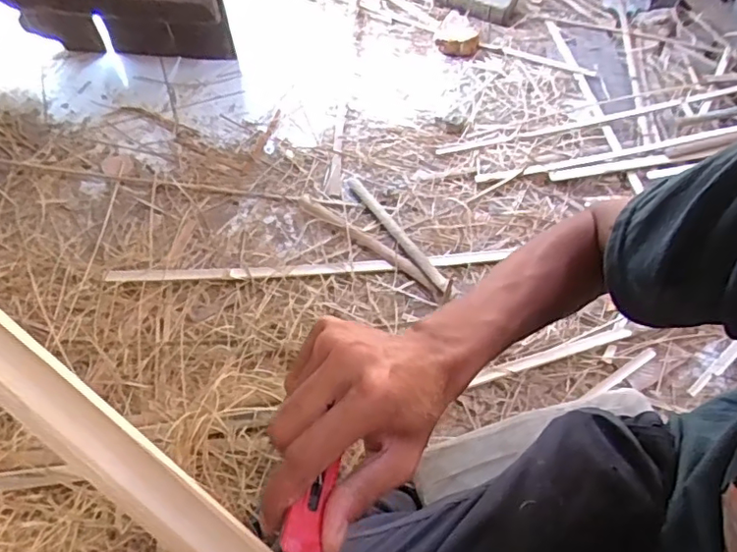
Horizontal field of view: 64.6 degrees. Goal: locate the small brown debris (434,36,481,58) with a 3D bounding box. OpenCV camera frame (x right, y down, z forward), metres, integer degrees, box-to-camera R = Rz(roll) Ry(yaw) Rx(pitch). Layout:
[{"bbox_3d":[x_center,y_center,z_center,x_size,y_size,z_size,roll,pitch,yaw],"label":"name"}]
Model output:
[{"bbox_3d":[0.237,-0.602,1.522,0.109,0.026,0.078,-2,58,0],"label":"small brown debris"}]

